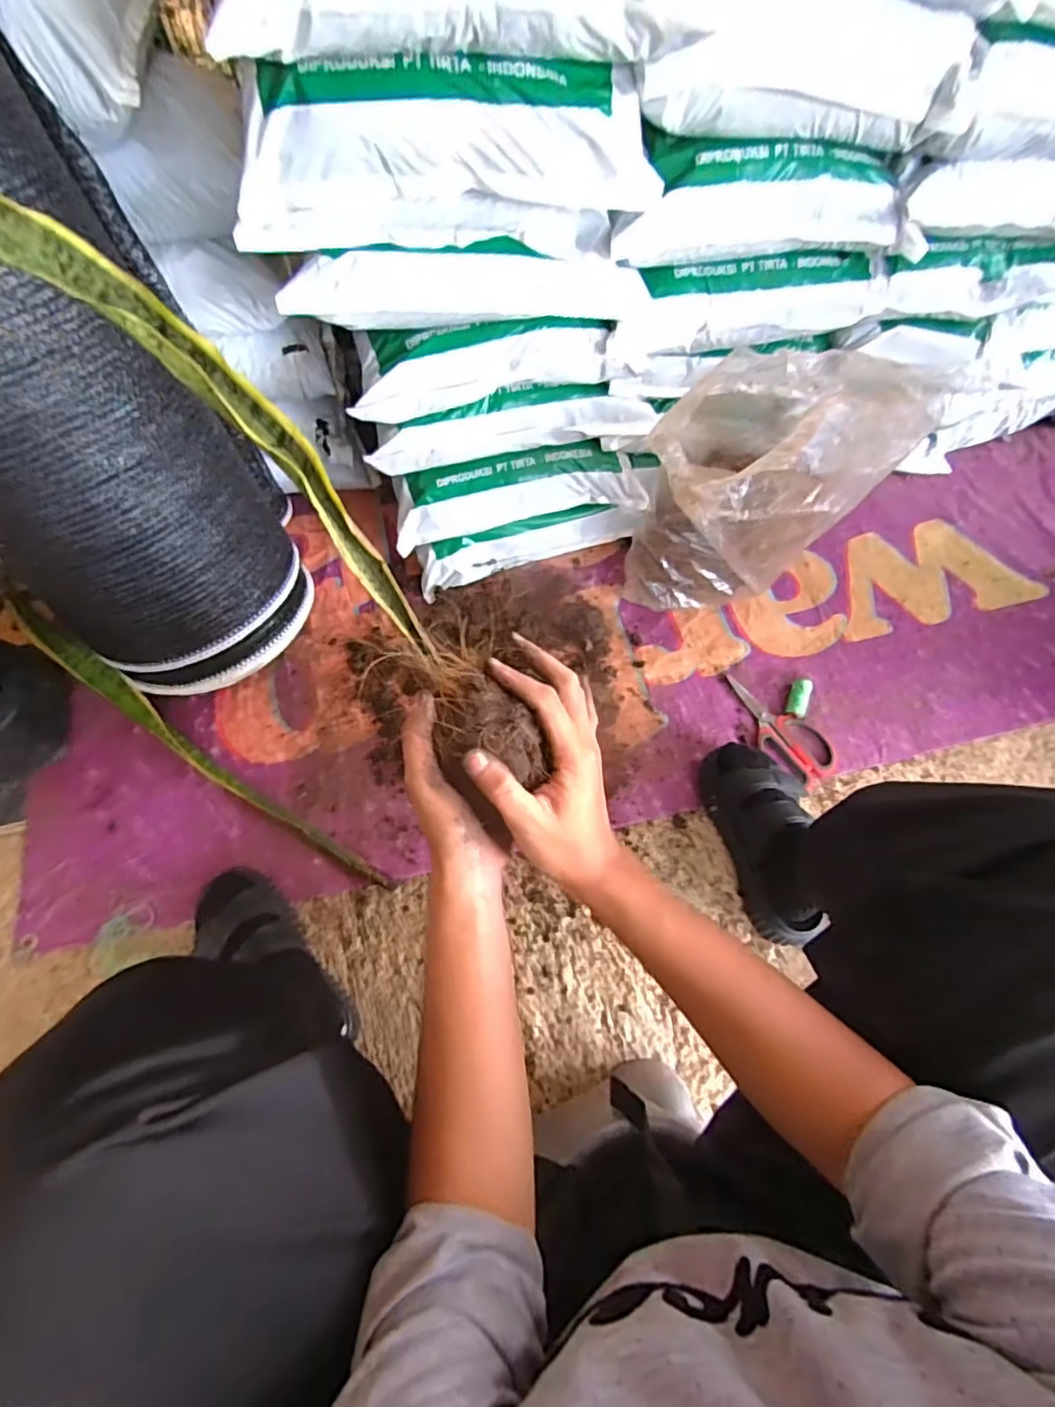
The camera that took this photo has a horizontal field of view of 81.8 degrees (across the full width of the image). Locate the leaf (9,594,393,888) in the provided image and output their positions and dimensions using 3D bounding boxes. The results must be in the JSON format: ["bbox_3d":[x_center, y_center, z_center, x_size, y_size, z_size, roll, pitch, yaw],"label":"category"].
[{"bbox_3d":[-0.433,0.044,0.758,0.627,0.037,0.046,35,70,11],"label":"leaf"}]

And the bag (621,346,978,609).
[{"bbox_3d":[0.277,-0.260,0.760,0.221,0.325,0.227,43,72,13],"label":"bag"}]

